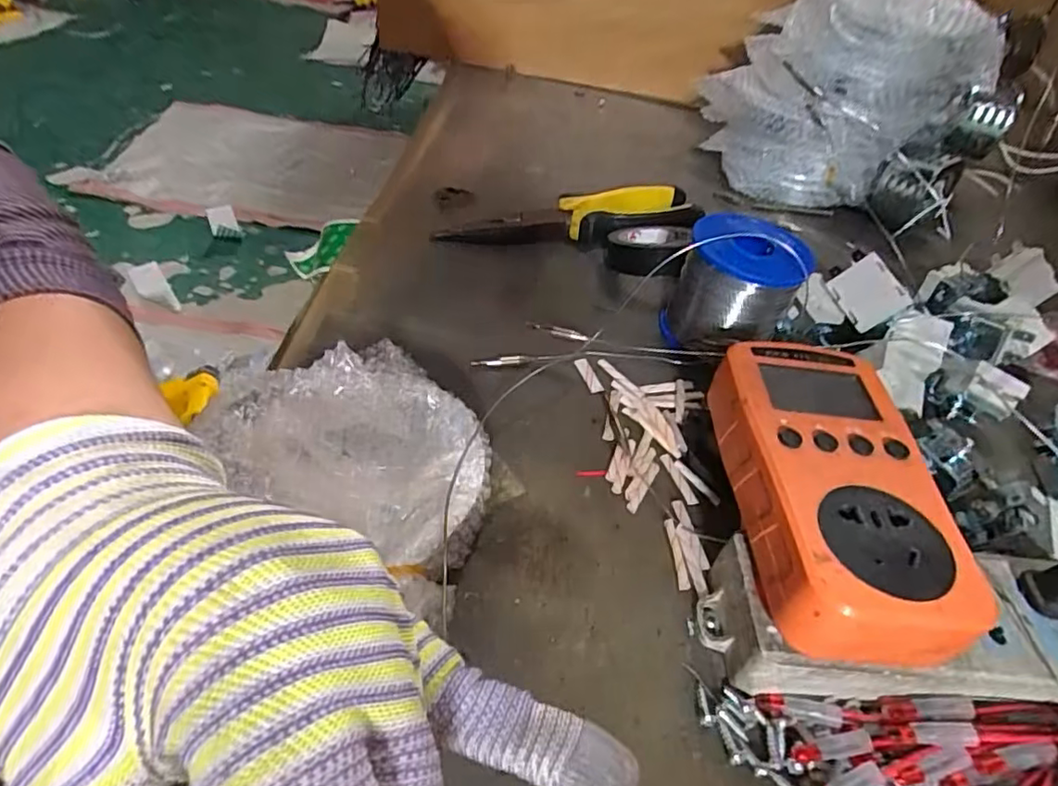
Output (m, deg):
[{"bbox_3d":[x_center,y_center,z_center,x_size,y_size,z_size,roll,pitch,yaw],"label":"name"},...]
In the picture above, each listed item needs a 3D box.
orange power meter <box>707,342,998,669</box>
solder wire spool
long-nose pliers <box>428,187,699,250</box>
[{"bbox_3d":[0.113,0.032,0.224,0.068,0.030,0.124,2,46,-7],"label":"orange power meter"},{"bbox_3d":[0.116,-0.060,0.339,0.064,0.066,0.064,22,49,15],"label":"solder wire spool"},{"bbox_3d":[0.031,-0.118,0.415,0.183,0.021,0.055,-8,48,-13],"label":"long-nose pliers"}]

